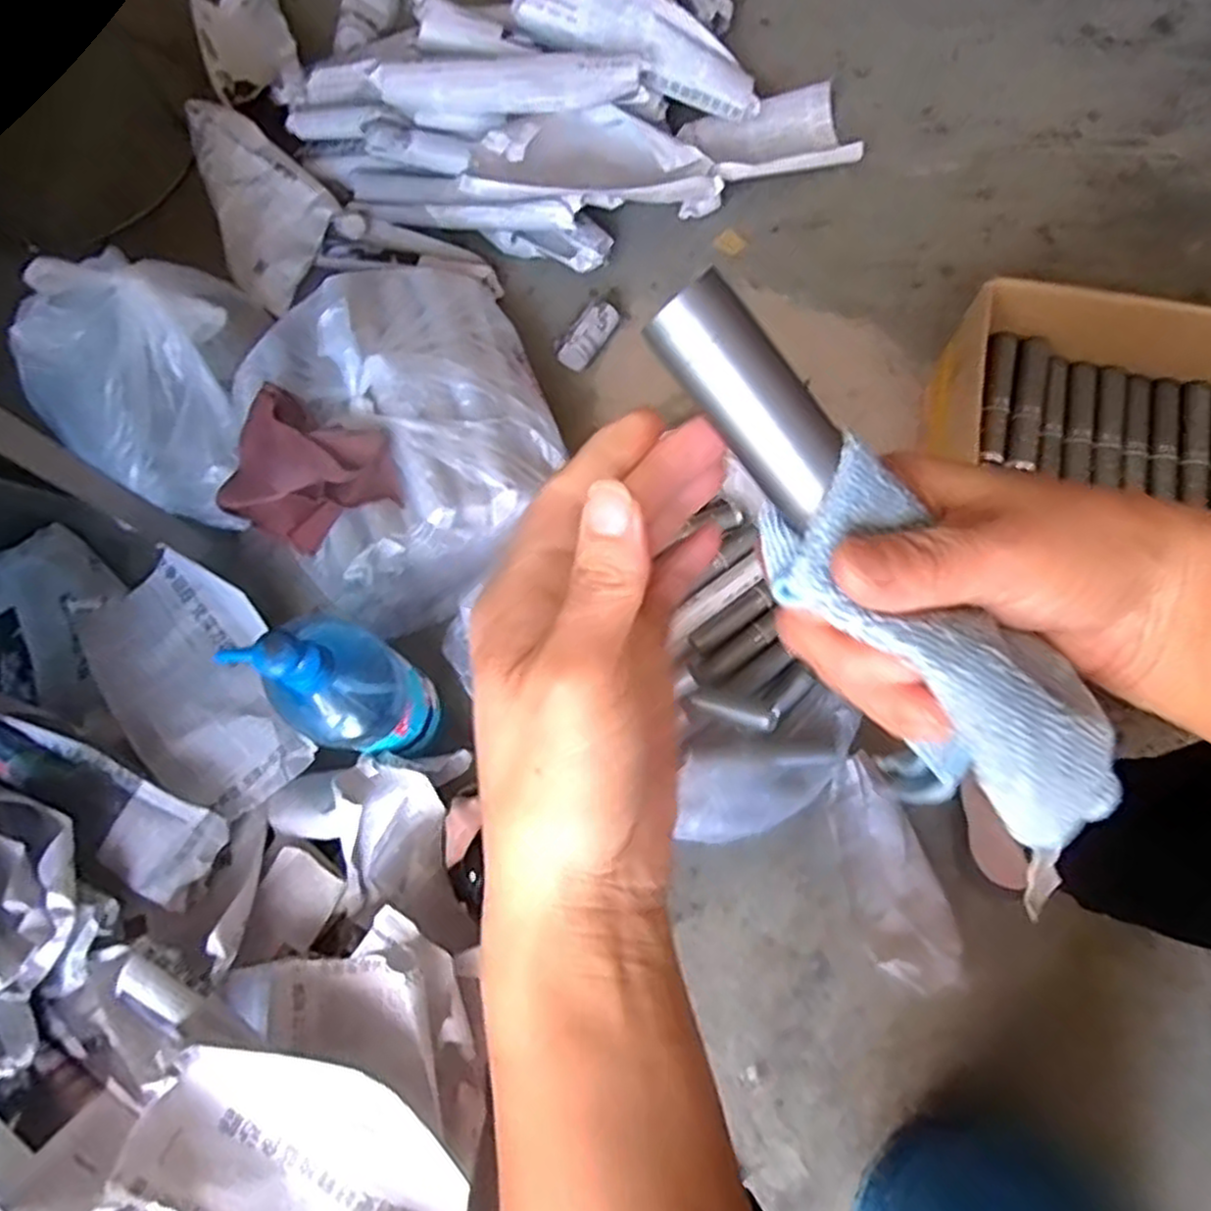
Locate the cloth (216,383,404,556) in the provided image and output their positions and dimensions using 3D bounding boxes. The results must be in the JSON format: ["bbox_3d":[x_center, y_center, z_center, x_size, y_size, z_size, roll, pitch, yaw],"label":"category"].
[{"bbox_3d":[-0.262,-0.110,0.664,0.155,0.033,0.120,23,109,10],"label":"cloth"}]

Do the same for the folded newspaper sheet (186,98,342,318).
[{"bbox_3d":[-0.396,-0.472,0.860,0.138,0.040,0.265,-30,76,-5],"label":"folded newspaper sheet"}]

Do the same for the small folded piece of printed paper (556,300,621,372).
[{"bbox_3d":[-0.016,-0.288,0.821,0.035,0.032,0.076,40,81,11],"label":"small folded piece of printed paper"}]

